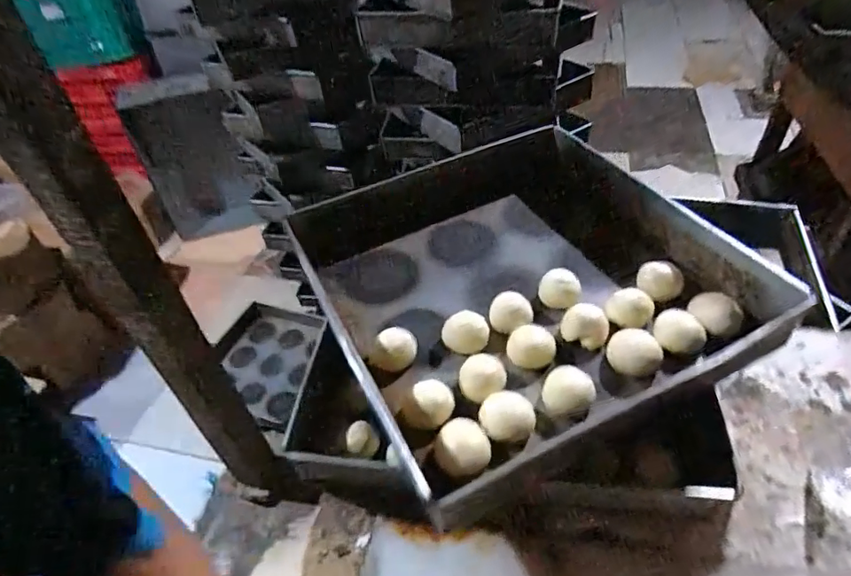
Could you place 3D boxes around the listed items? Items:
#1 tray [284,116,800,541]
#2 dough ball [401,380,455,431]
[{"bbox_3d":[0.099,-0.012,0.598,0.421,0.090,0.431,-22,45,-16],"label":"tray"},{"bbox_3d":[0.002,0.113,0.497,0.049,0.031,0.043,-8,43,-2],"label":"dough ball"}]

